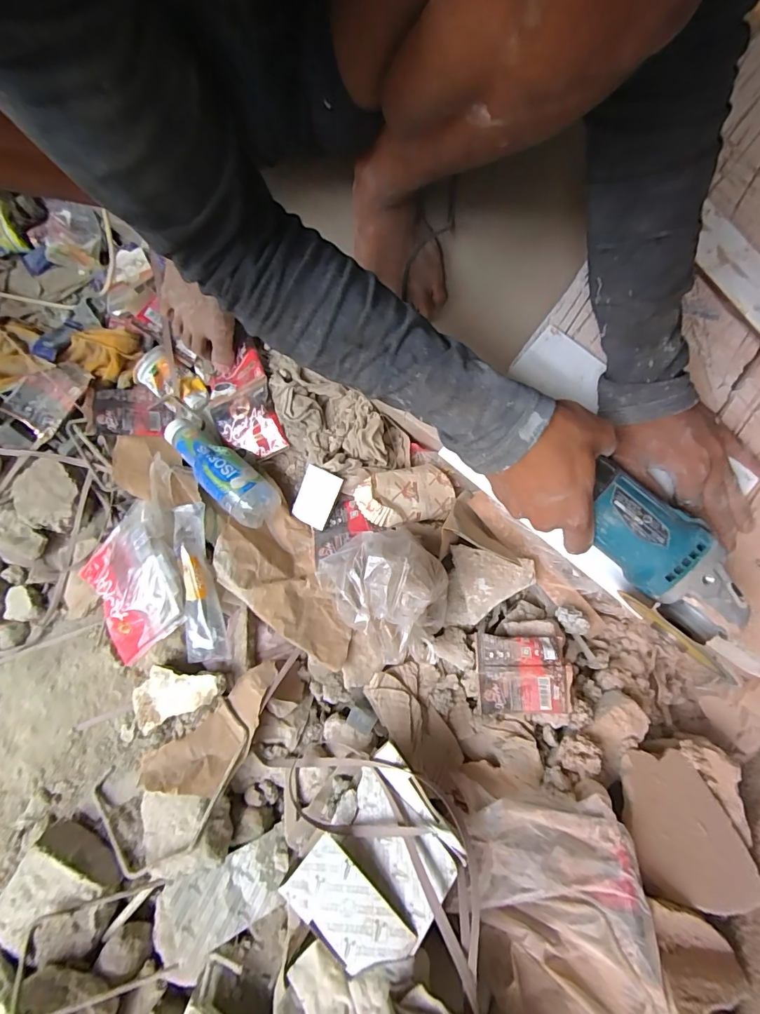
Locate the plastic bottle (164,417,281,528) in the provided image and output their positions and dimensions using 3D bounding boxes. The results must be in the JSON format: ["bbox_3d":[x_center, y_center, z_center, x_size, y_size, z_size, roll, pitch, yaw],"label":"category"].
[{"bbox_3d":[-0.212,-0.051,0.559,0.184,0.055,0.061,41,88,8],"label":"plastic bottle"}]

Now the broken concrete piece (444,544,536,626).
[{"bbox_3d":[0.144,0.108,0.562,0.108,0.022,0.100,5,84,5],"label":"broken concrete piece"}]

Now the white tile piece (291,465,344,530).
[{"bbox_3d":[-0.085,-0.013,0.565,0.050,0.004,0.075,25,103,10],"label":"white tile piece"}]

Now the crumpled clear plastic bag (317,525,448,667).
[{"bbox_3d":[0.016,0.097,0.490,0.122,0.105,0.165,-43,82,-2],"label":"crumpled clear plastic bag"}]

